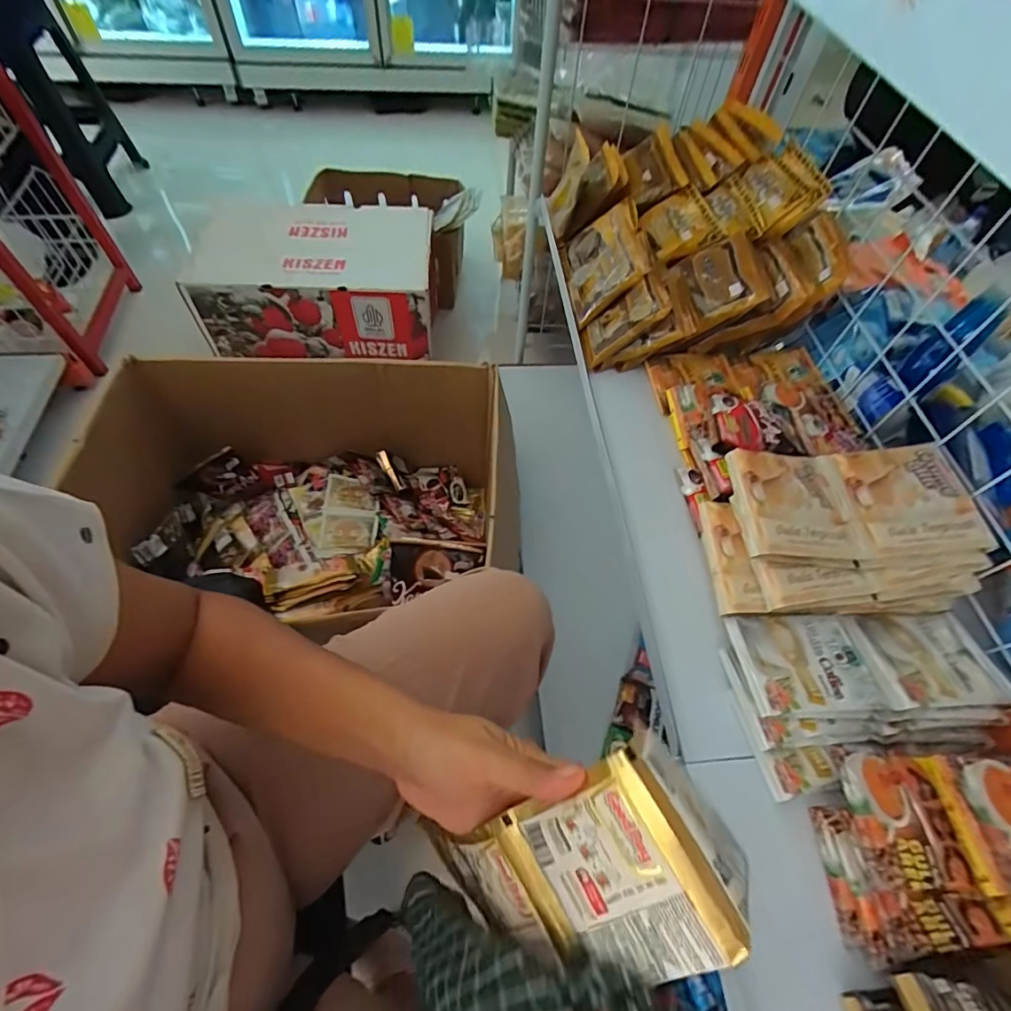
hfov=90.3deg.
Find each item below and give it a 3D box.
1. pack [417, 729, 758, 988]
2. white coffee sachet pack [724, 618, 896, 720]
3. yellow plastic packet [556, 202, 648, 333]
[{"bbox_3d":[0.038,0.182,0.262,0.053,0.149,0.083,3,56,-55],"label":"pack"},{"bbox_3d":[0.248,0.129,0.418,0.098,0.019,0.082,0,58,-4],"label":"white coffee sachet pack"},{"bbox_3d":[0.126,-0.333,0.680,0.024,0.112,0.185,27,47,-33],"label":"yellow plastic packet"}]

